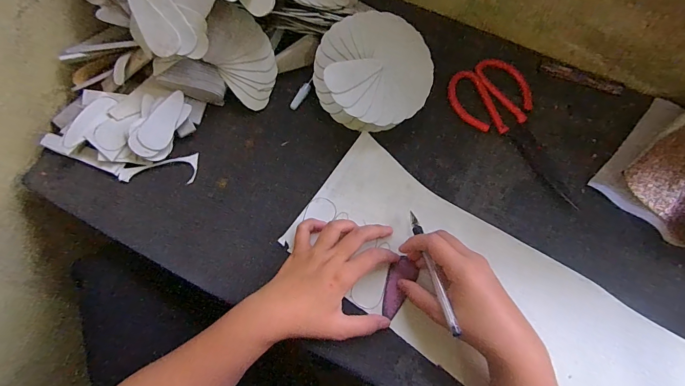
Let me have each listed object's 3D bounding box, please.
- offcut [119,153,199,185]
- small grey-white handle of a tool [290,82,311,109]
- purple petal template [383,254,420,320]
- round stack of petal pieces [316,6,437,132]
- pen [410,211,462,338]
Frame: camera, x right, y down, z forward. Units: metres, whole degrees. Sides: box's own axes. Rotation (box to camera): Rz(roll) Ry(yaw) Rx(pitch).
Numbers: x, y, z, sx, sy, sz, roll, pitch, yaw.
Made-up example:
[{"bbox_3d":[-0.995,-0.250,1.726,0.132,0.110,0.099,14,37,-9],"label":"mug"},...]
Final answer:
[{"bbox_3d":[-0.208,-0.021,0.395,0.086,0.004,0.036,-15,74,-6],"label":"offcut"},{"bbox_3d":[-0.053,-0.121,0.433,0.011,0.006,0.038,32,75,8],"label":"small grey-white handle of a tool"},{"bbox_3d":[0.058,0.099,0.366,0.028,0.004,0.062,24,76,6],"label":"purple petal template"},{"bbox_3d":[0.035,-0.139,0.407,0.131,0.065,0.124,0,73,-1],"label":"round stack of petal pieces"},{"bbox_3d":[0.085,0.067,0.334,0.008,0.009,0.129,-8,46,-4],"label":"pen"}]

